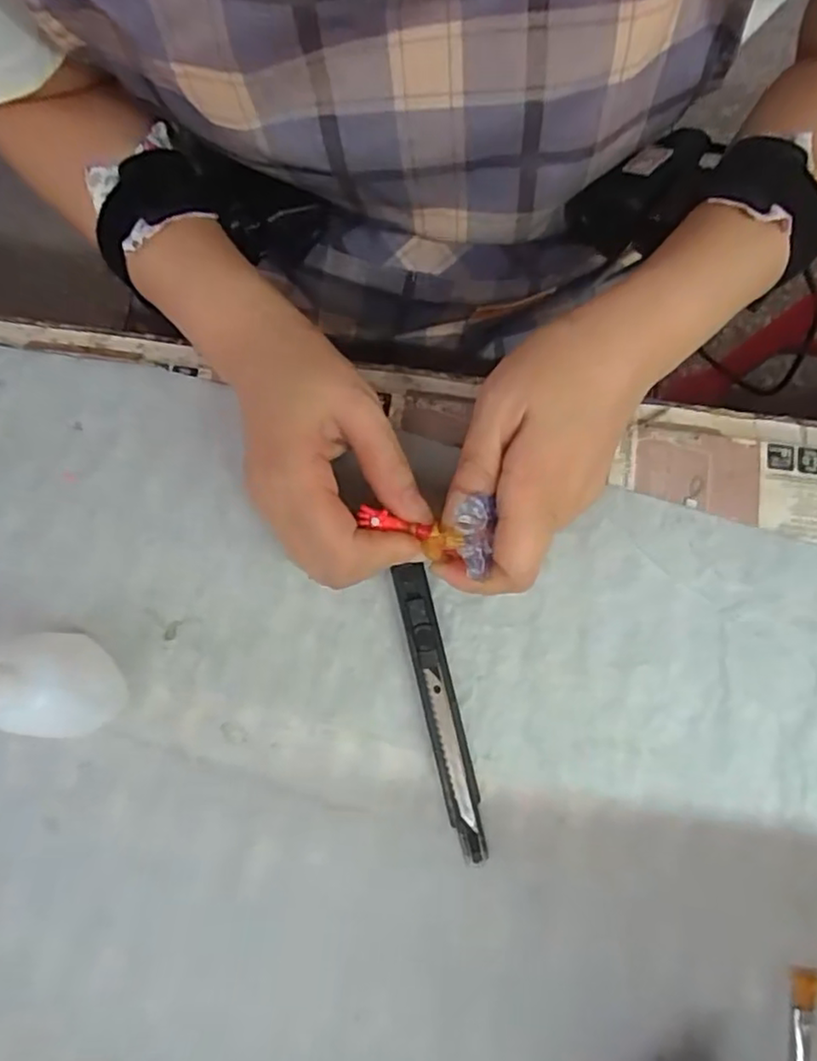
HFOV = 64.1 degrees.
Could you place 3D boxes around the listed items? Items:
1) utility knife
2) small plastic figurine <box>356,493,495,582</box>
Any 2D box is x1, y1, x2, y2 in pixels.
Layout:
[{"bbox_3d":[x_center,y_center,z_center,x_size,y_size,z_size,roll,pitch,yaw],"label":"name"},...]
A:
[{"bbox_3d":[0.014,0.077,0.284,0.015,0.012,0.125,-13,77,-3],"label":"utility knife"},{"bbox_3d":[0.006,-0.001,0.253,0.050,0.019,0.027,5,77,11],"label":"small plastic figurine"}]

